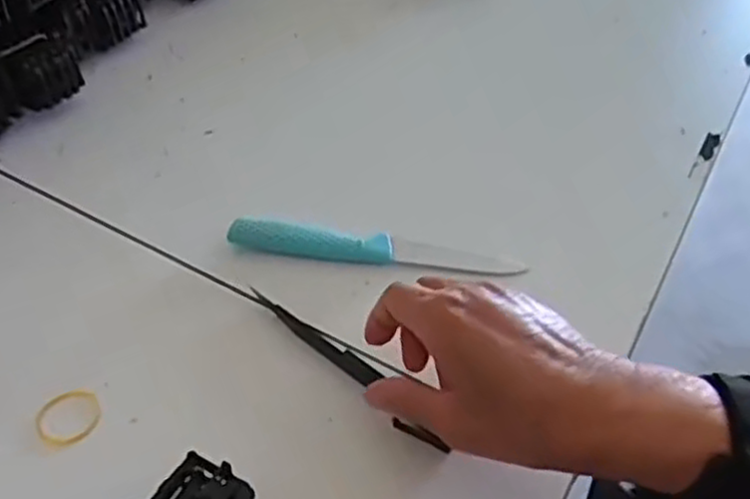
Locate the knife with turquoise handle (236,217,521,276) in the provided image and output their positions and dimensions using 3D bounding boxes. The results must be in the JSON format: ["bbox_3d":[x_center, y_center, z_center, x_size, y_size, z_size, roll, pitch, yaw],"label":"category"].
[{"bbox_3d":[0.000,0.000,0.467,0.178,0.021,0.017,5,45,3],"label":"knife with turquoise handle"}]

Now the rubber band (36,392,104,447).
[{"bbox_3d":[-0.155,0.085,0.380,0.031,0.004,0.029,1,45,-1],"label":"rubber band"}]

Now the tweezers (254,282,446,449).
[{"bbox_3d":[-0.015,0.062,0.406,0.015,0.010,0.145,-35,54,-30],"label":"tweezers"}]

